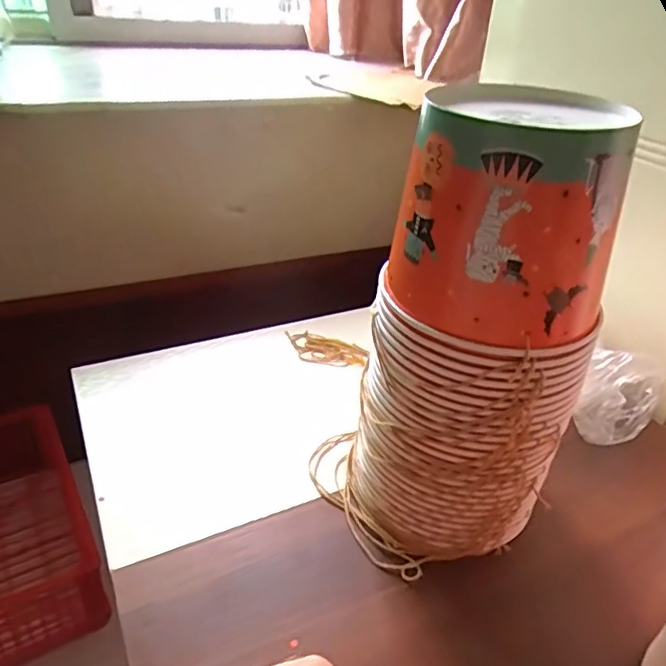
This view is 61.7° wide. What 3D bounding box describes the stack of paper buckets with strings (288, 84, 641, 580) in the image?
[{"bbox_3d":[0.096,0.006,0.428,0.176,0.342,0.158,-7,34,-17],"label":"stack of paper buckets with strings"}]

